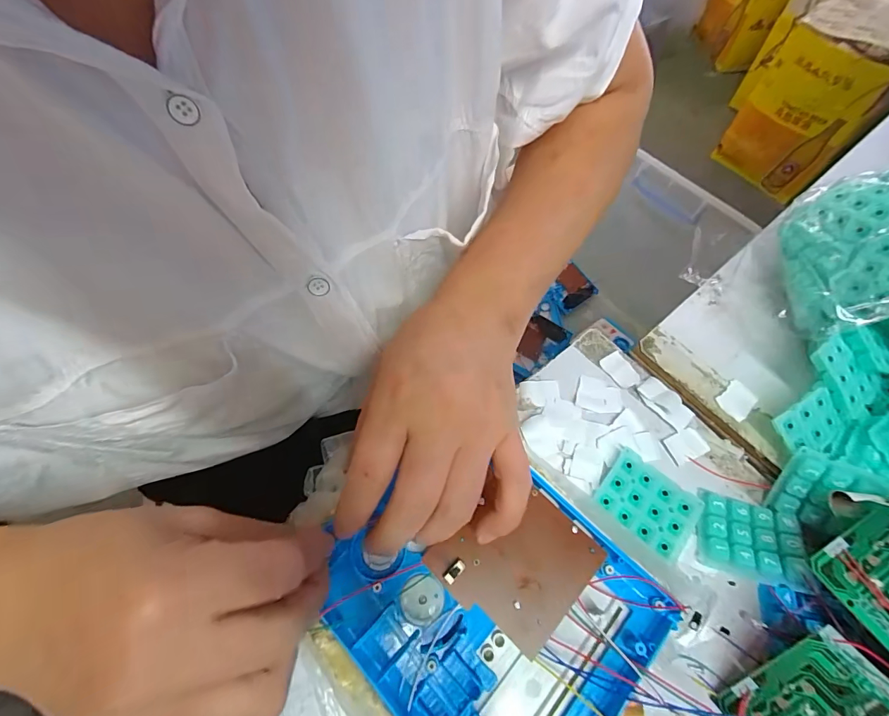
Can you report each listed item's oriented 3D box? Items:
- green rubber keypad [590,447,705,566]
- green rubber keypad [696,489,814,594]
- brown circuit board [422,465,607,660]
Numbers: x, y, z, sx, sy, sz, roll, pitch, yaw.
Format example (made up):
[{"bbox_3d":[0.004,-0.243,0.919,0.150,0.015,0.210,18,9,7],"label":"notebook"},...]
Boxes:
[{"bbox_3d":[0.133,0.094,0.268,0.057,0.006,0.047,36,68,17],"label":"green rubber keypad"},{"bbox_3d":[0.190,0.110,0.253,0.056,0.012,0.046,15,64,8],"label":"green rubber keypad"},{"bbox_3d":[0.039,0.108,0.223,0.071,0.010,0.071,38,69,21],"label":"brown circuit board"}]

